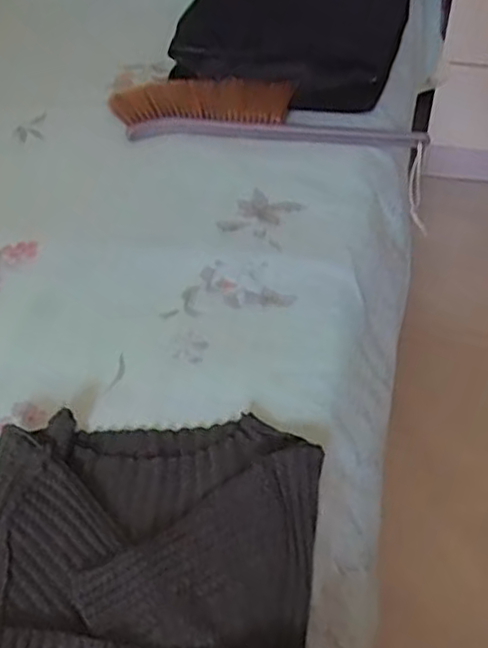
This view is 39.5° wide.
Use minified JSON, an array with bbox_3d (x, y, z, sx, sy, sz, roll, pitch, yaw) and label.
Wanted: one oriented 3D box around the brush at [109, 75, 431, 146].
[{"bbox_3d":[0.018,-0.250,0.800,0.367,0.045,0.098,8,49,10],"label":"brush"}]

